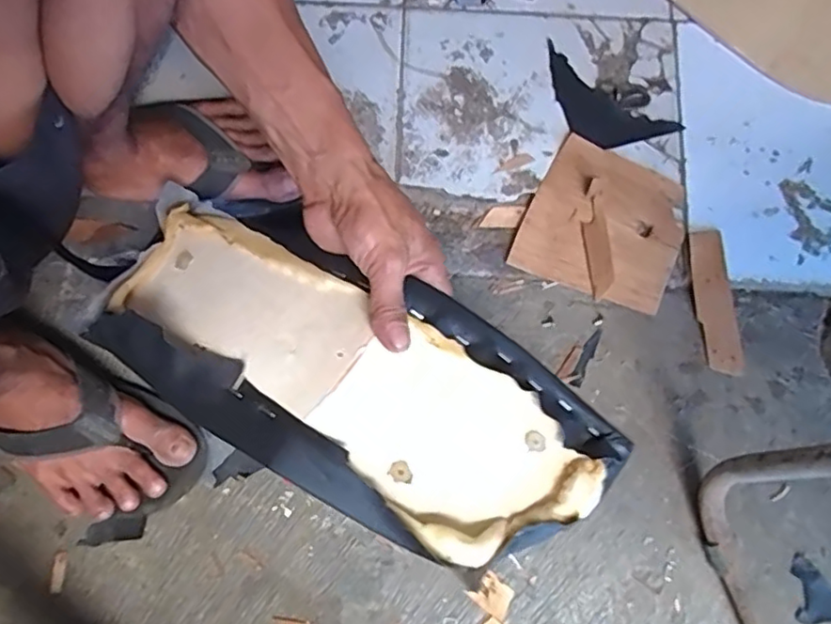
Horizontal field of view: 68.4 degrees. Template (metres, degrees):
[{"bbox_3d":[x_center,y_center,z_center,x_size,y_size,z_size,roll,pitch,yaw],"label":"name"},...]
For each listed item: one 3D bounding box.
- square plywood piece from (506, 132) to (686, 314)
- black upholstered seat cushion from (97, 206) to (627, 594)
[{"bbox_3d":[0.195,-0.088,0.625,0.154,0.015,0.147,25,79,4],"label":"square plywood piece"},{"bbox_3d":[-0.056,0.038,0.428,0.384,0.062,0.152,27,79,14],"label":"black upholstered seat cushion"}]

